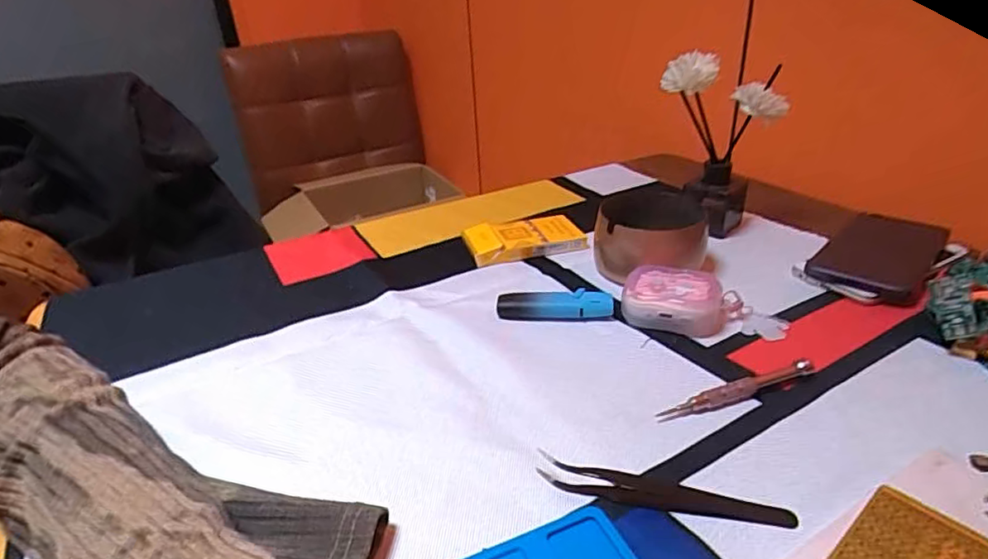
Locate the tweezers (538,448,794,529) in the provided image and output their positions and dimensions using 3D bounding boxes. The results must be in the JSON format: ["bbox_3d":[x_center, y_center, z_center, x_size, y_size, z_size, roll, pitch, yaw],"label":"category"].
[{"bbox_3d":[0.078,0.097,0.272,0.116,0.015,0.014,5,30,16],"label":"tweezers"}]

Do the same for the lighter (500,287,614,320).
[{"bbox_3d":[0.043,0.018,0.418,0.081,0.016,0.018,-1,29,6],"label":"lighter"}]

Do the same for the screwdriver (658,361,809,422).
[{"bbox_3d":[0.140,0.064,0.332,0.103,0.010,0.009,-13,30,-16],"label":"screwdriver"}]

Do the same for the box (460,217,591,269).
[{"bbox_3d":[0.027,-0.037,0.520,0.103,0.019,0.054,-9,29,-9],"label":"box"}]

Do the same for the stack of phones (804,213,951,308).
[{"bbox_3d":[0.303,-0.020,0.457,0.073,0.016,0.136,20,37,37],"label":"stack of phones"}]

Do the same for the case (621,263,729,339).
[{"bbox_3d":[0.126,0.014,0.407,0.066,0.028,0.045,10,32,24],"label":"case"}]

